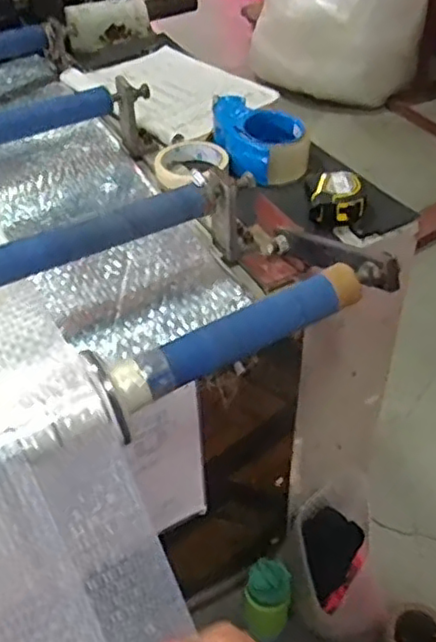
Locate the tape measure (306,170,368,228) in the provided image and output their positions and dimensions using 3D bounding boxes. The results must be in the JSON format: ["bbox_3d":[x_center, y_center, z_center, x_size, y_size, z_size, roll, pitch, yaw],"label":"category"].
[{"bbox_3d":[0.140,-0.148,0.760,0.066,0.036,0.072,1,44,3],"label":"tape measure"}]

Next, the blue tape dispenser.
[{"bbox_3d":[0.053,-0.246,0.851,0.100,0.063,0.148,-21,47,-19],"label":"blue tape dispenser"}]

